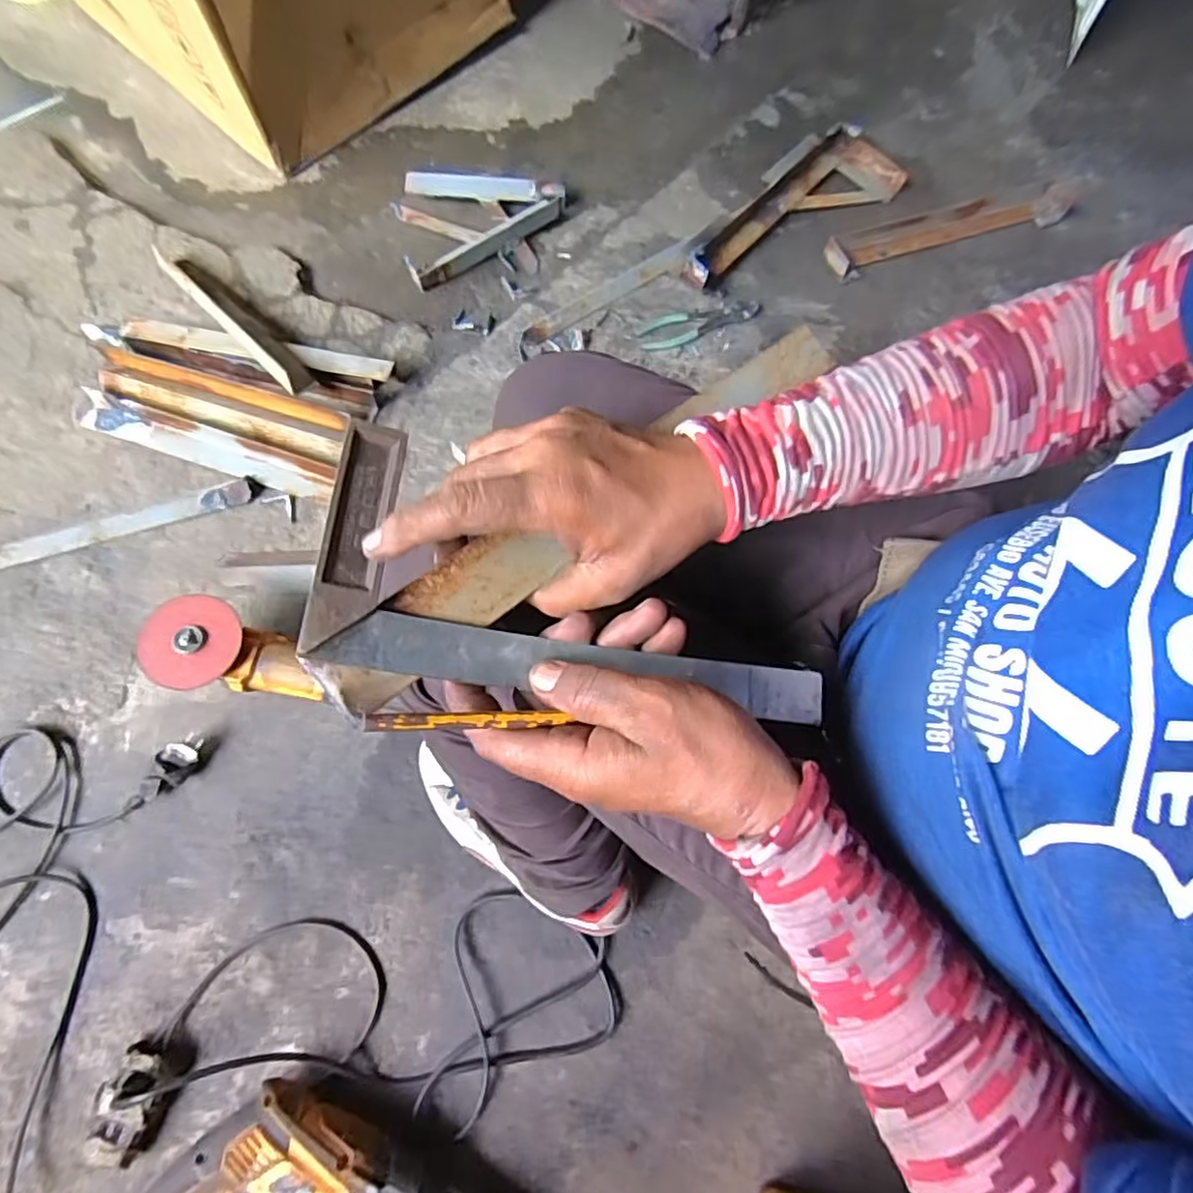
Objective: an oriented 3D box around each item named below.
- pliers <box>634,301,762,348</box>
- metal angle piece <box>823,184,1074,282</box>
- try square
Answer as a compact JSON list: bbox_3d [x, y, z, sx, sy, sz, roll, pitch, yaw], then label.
[{"bbox_3d":[0.157,-0.423,0.989,0.203,0.010,0.056,-22,74,-12],"label":"pliers"},{"bbox_3d":[0.598,-0.615,1.074,0.489,0.031,0.078,-17,72,-9],"label":"metal angle piece"},{"bbox_3d":[-0.003,0.001,0.313,0.250,0.017,0.108,13,68,-13],"label":"try square"}]

